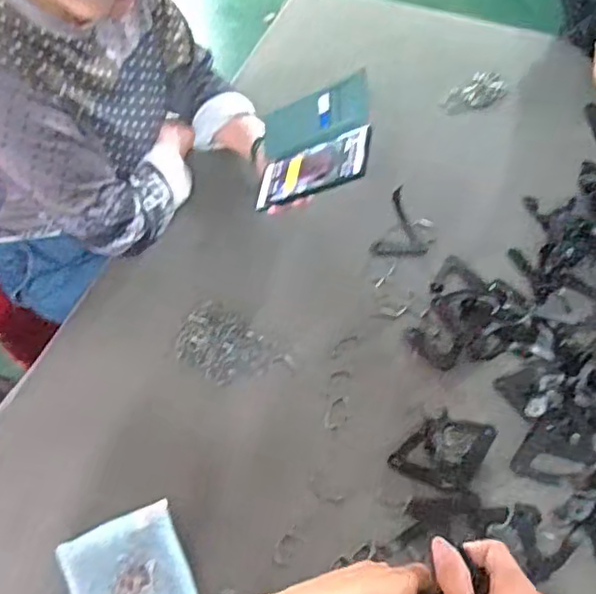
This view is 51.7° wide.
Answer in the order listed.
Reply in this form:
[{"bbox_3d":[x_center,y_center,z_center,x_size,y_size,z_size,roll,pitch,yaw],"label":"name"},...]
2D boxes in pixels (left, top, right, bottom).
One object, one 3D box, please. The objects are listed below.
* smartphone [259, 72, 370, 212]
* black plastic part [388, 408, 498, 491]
[{"bbox_3d":[0.023,-0.202,0.807,0.168,0.024,0.173,-15,56,35],"label":"smartphone"},{"bbox_3d":[0.161,0.162,0.673,0.080,0.026,0.095,30,67,19],"label":"black plastic part"}]

